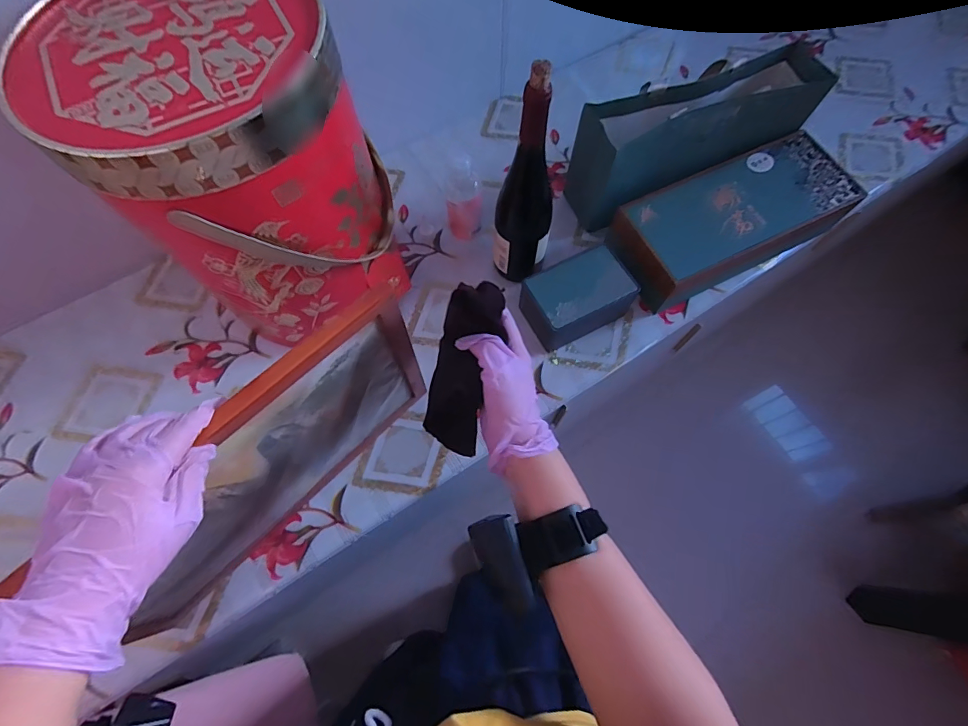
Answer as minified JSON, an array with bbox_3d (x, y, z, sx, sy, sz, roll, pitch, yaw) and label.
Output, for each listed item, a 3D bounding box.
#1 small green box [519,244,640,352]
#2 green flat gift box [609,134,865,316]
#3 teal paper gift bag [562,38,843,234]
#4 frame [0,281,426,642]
[{"bbox_3d":[0.138,-0.097,0.668,0.150,0.079,0.093,-24,72,-9],"label":"small green box"},{"bbox_3d":[0.384,-0.225,0.704,0.349,0.092,0.156,-25,70,-9],"label":"green flat gift box"},{"bbox_3d":[0.329,-0.351,0.703,0.377,0.153,0.115,-22,70,-8],"label":"teal paper gift bag"},{"bbox_3d":[-0.219,0.116,0.440,0.013,0.287,0.397,43,75,14],"label":"frame"}]

